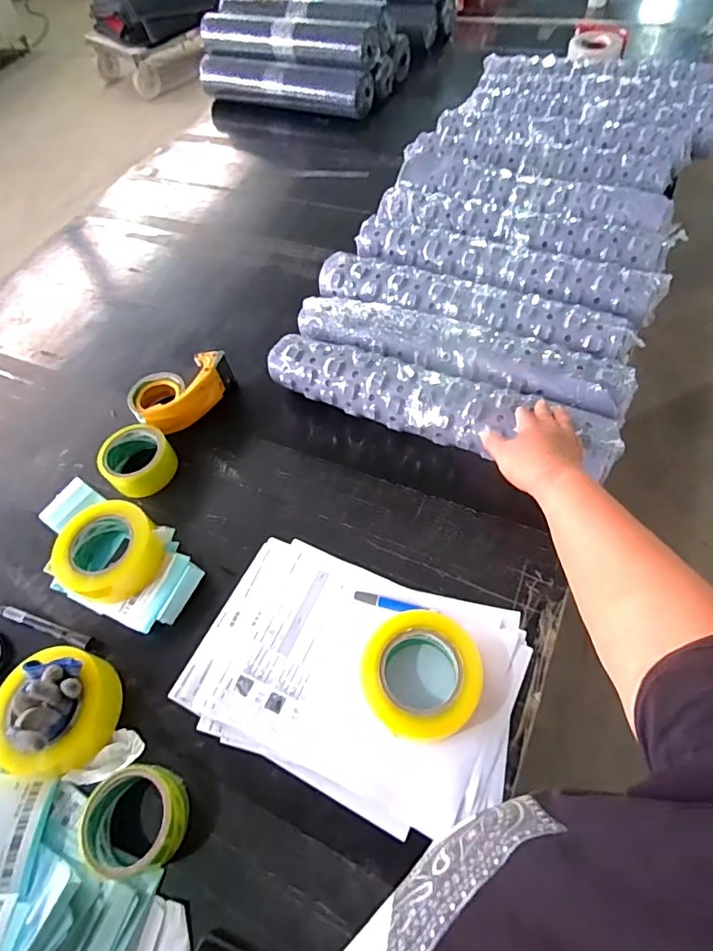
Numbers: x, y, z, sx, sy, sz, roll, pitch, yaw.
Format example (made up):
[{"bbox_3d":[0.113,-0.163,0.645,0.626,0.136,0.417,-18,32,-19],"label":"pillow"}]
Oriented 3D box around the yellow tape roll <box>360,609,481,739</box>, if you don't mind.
[{"bbox_3d":[0.068,0.211,0.549,0.119,0.058,0.122,-4,56,5],"label":"yellow tape roll"}]

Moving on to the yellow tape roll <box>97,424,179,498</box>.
[{"bbox_3d":[-0.315,-0.022,0.751,0.105,0.047,0.098,34,67,26],"label":"yellow tape roll"}]

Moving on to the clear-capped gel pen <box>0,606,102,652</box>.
[{"bbox_3d":[-0.384,0.186,0.641,0.157,0.018,0.015,14,59,16],"label":"clear-capped gel pen"}]

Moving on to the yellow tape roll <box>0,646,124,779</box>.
[{"bbox_3d":[-0.333,0.258,0.573,0.130,0.062,0.122,-4,56,5],"label":"yellow tape roll"}]

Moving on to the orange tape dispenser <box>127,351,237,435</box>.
[{"bbox_3d":[-0.274,-0.134,0.813,0.112,0.060,0.158,29,65,24],"label":"orange tape dispenser"}]

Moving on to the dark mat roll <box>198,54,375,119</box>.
[{"bbox_3d":[-0.194,-0.972,1.301,0.488,0.090,0.080,18,61,18],"label":"dark mat roll"}]

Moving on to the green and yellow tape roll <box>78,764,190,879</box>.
[{"bbox_3d":[-0.216,0.333,0.506,0.089,0.038,0.087,-4,56,5],"label":"green and yellow tape roll"}]

